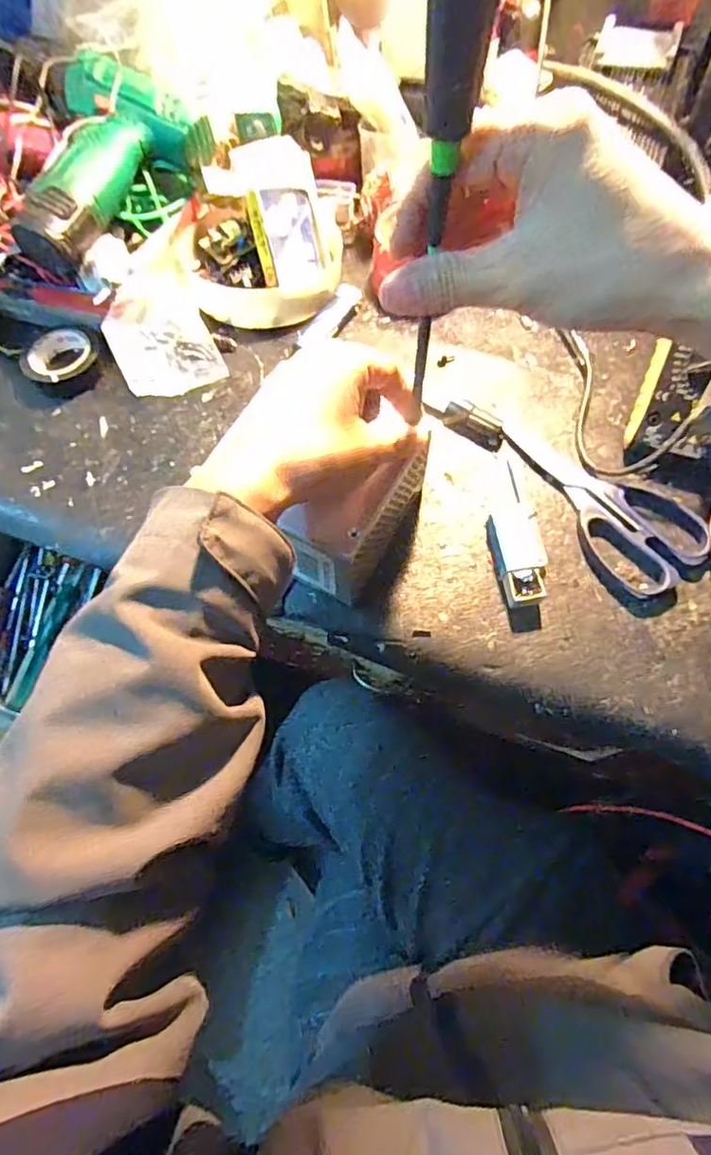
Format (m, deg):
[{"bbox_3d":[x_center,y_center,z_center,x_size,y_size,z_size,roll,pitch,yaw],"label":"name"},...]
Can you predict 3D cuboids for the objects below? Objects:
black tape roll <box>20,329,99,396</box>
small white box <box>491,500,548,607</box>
[{"bbox_3d":[-0.243,-0.180,0.479,0.056,0.017,0.056,-1,66,2],"label":"black tape roll"},{"bbox_3d":[0.111,-0.018,0.393,0.034,0.017,0.079,-6,66,0],"label":"small white box"}]

